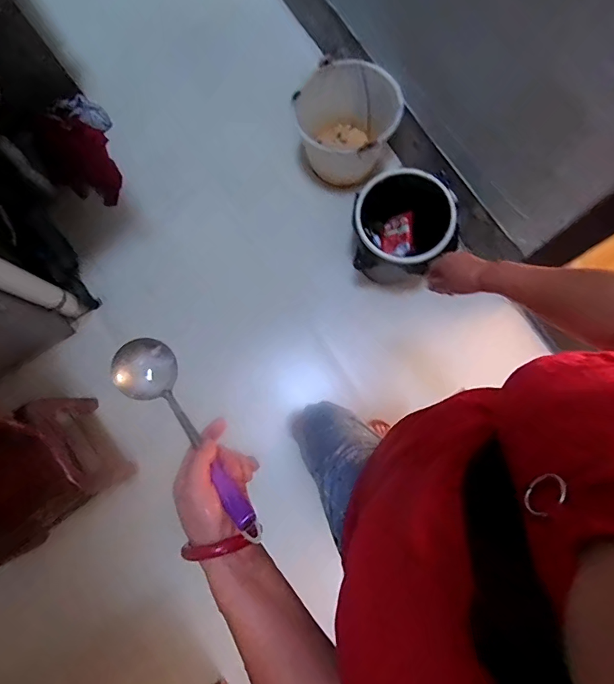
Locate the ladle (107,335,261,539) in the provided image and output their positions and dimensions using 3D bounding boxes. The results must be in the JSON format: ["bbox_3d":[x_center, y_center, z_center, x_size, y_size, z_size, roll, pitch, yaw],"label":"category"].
[{"bbox_3d":[-0.119,0.090,0.426,0.064,0.048,0.257,-44,59,-7],"label":"ladle"}]

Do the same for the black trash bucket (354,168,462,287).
[{"bbox_3d":[0.272,-0.325,1.217,0.261,0.228,0.256,0,80,1],"label":"black trash bucket"}]

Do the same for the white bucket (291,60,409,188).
[{"bbox_3d":[0.119,-0.690,1.370,0.320,0.278,0.299,0,80,1],"label":"white bucket"}]

